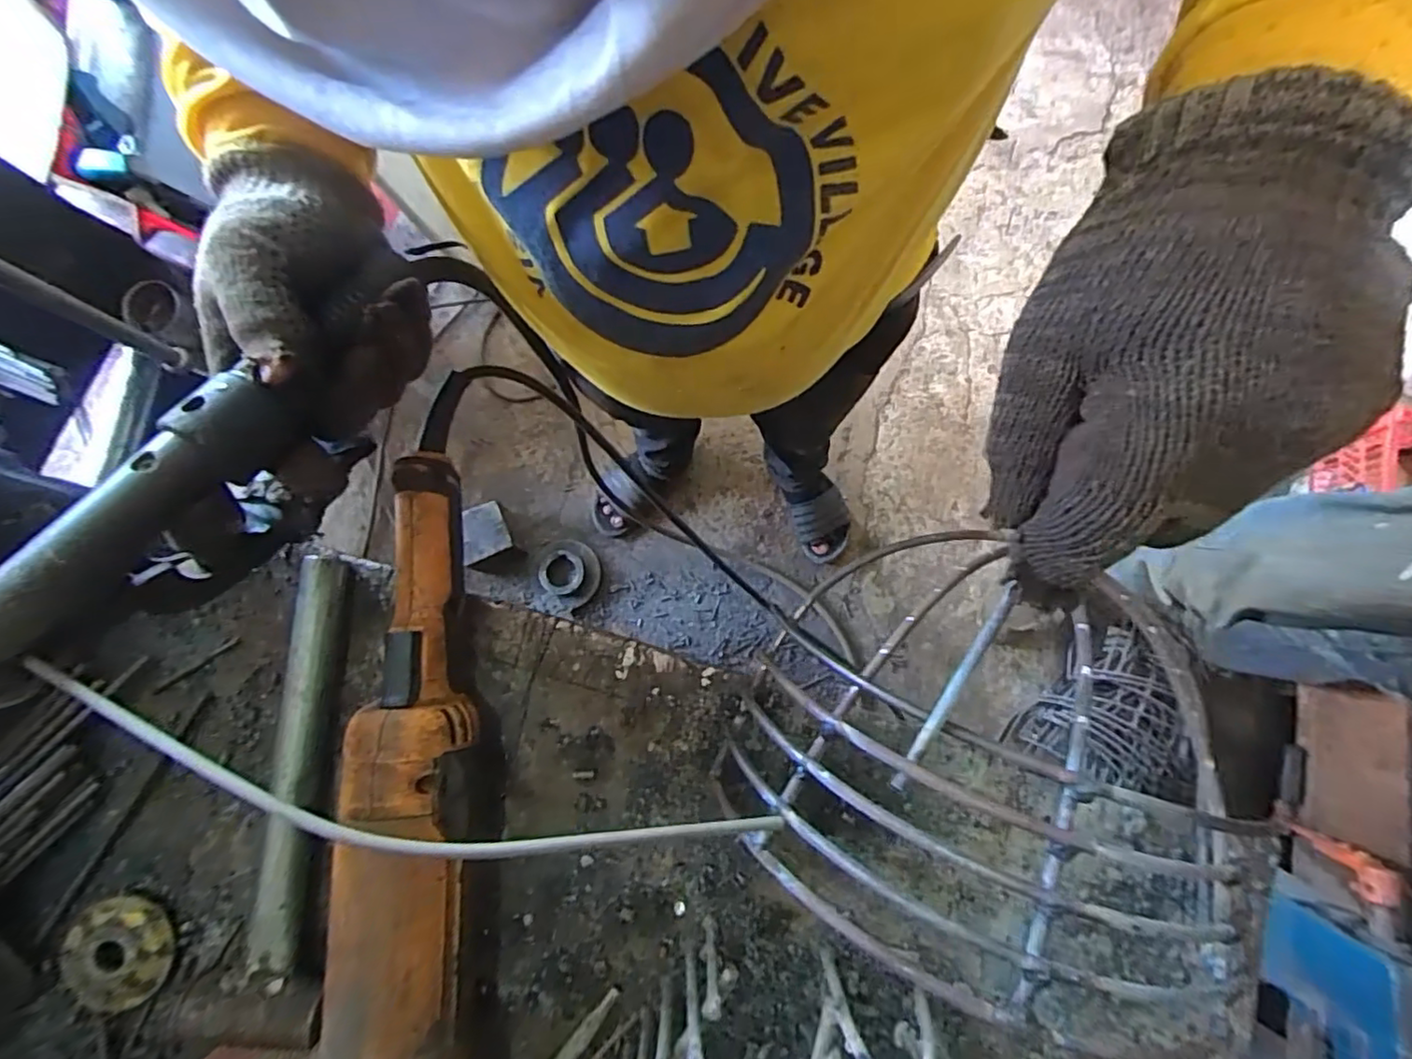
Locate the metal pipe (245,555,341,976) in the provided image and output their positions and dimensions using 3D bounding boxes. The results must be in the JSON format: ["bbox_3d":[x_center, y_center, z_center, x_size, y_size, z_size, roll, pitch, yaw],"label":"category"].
[{"bbox_3d":[-0.218,0.120,0.336,0.020,0.019,0.206,1,80,1],"label":"metal pipe"}]

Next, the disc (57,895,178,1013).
[{"bbox_3d":[-0.309,0.222,0.328,0.055,0.013,0.054,0,79,1],"label":"disc"}]

